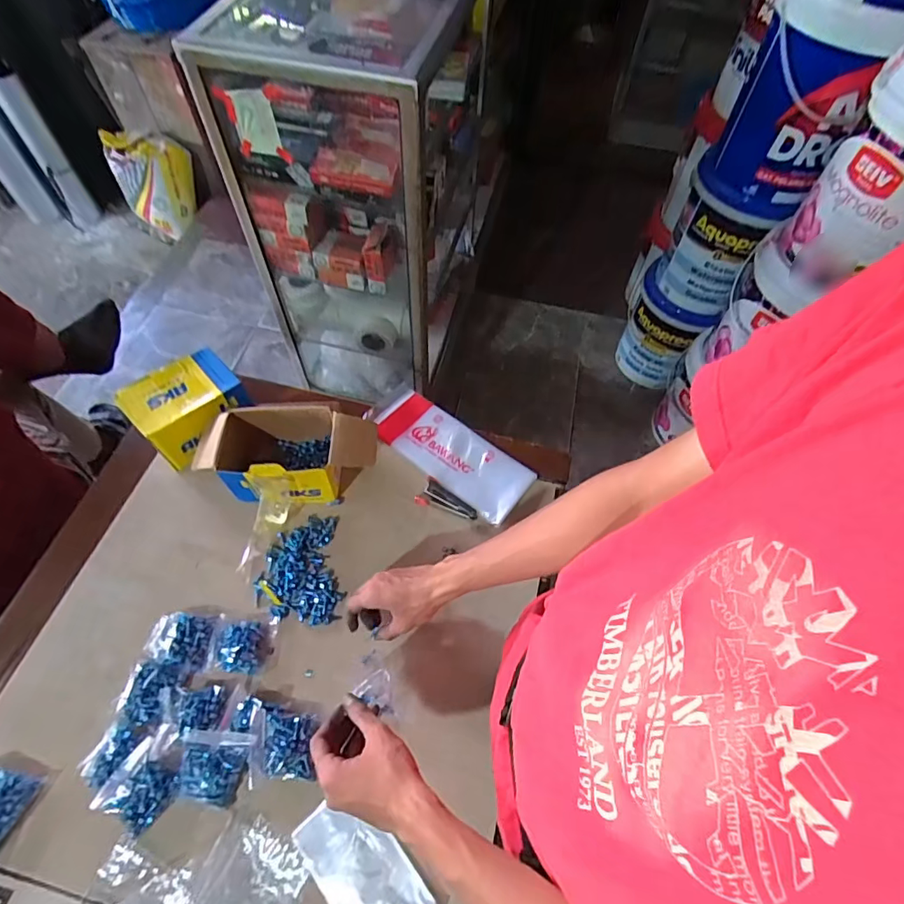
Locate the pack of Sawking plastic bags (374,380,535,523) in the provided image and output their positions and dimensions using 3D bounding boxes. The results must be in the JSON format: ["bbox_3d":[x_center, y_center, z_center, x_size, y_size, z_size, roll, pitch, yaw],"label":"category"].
[{"bbox_3d":[-0.010,-0.005,0.792,0.277,0.023,0.111,35,64,15],"label":"pack of Sawking plastic bags"}]

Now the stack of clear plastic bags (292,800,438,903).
[{"bbox_3d":[-0.091,0.439,0.524,0.082,0.010,0.154,-38,69,-21],"label":"stack of clear plastic bags"}]

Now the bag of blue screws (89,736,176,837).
[{"bbox_3d":[-0.335,0.361,0.541,0.067,0.020,0.069,31,63,14],"label":"bag of blue screws"}]

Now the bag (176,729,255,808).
[{"bbox_3d":[-0.264,0.344,0.555,0.070,0.021,0.069,12,60,4],"label":"bag"}]

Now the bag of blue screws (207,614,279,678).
[{"bbox_3d":[-0.262,0.237,0.624,0.073,0.020,0.066,6,60,0],"label":"bag of blue screws"}]

